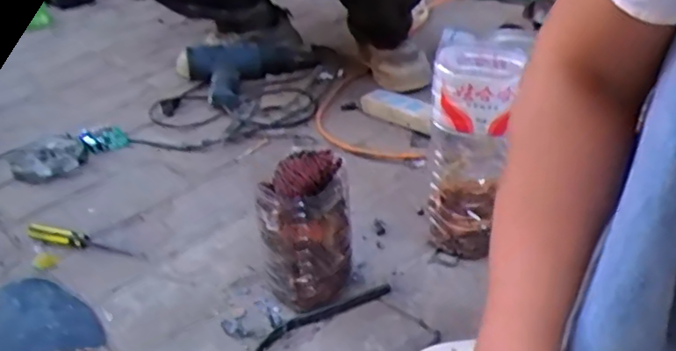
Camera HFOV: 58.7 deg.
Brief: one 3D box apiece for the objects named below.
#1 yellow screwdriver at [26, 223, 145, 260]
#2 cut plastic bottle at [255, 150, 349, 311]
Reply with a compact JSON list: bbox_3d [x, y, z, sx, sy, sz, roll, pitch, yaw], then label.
[{"bbox_3d":[-0.340,0.088,0.808,0.185,0.022,0.020,7,33,21],"label":"yellow screwdriver"},{"bbox_3d":[-0.036,0.059,0.638,0.082,0.165,0.069,-26,36,-30],"label":"cut plastic bottle"}]

